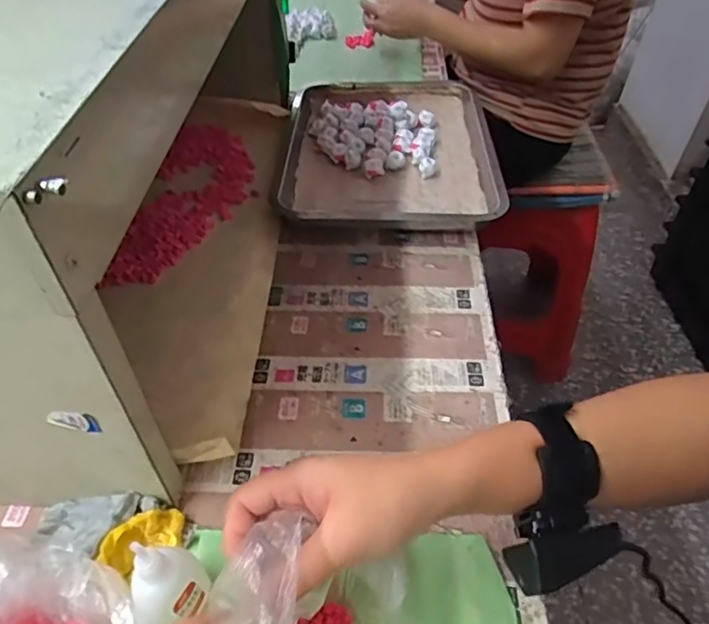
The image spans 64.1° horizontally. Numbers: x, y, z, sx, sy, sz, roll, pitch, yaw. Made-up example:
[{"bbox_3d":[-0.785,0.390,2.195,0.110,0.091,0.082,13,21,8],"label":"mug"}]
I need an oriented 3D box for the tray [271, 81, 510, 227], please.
[{"bbox_3d":[0.038,-0.200,0.706,0.261,0.045,0.300,2,47,2],"label":"tray"}]

